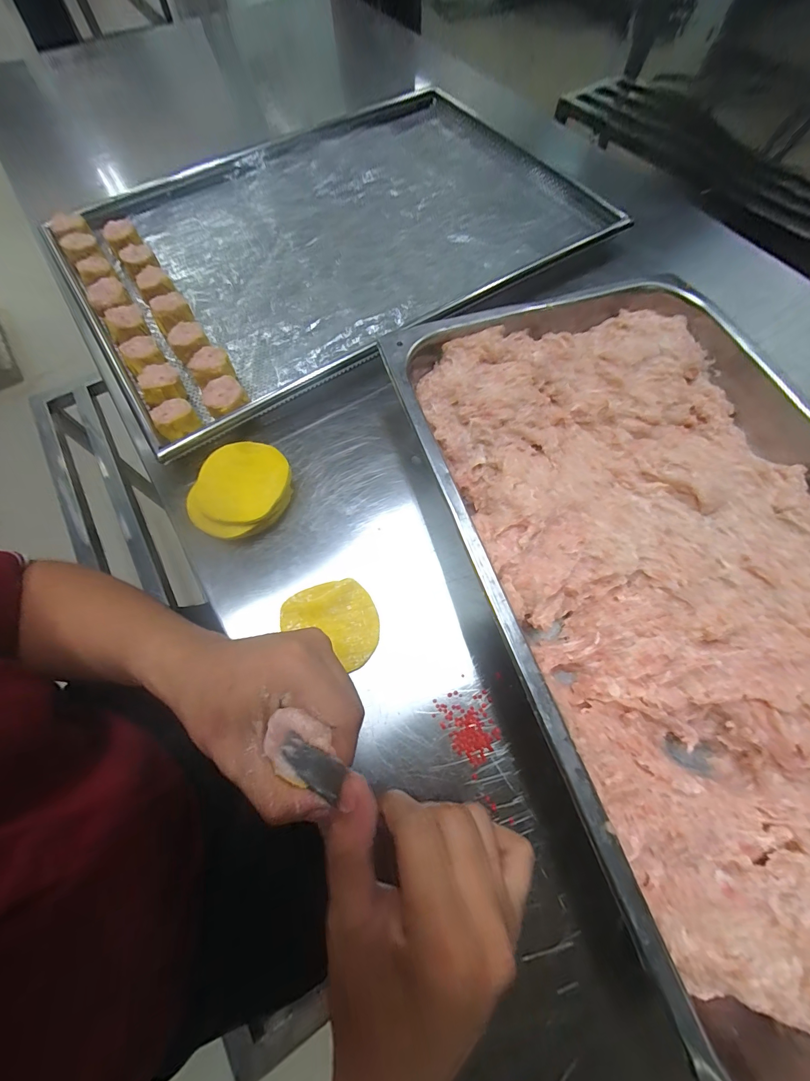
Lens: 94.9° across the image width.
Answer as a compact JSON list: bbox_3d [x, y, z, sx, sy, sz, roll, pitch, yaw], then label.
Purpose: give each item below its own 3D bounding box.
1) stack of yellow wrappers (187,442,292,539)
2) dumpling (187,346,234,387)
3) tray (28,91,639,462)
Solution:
[{"bbox_3d":[-0.145,-0.042,0.333,0.076,0.033,0.085,17,68,6],"label":"stack of yellow wrappers"},{"bbox_3d":[-0.194,-0.170,0.380,0.039,0.026,0.051,-33,72,-13],"label":"dumpling"},{"bbox_3d":[-0.081,-0.404,0.479,0.641,0.038,0.439,-32,73,-13],"label":"tray"}]

